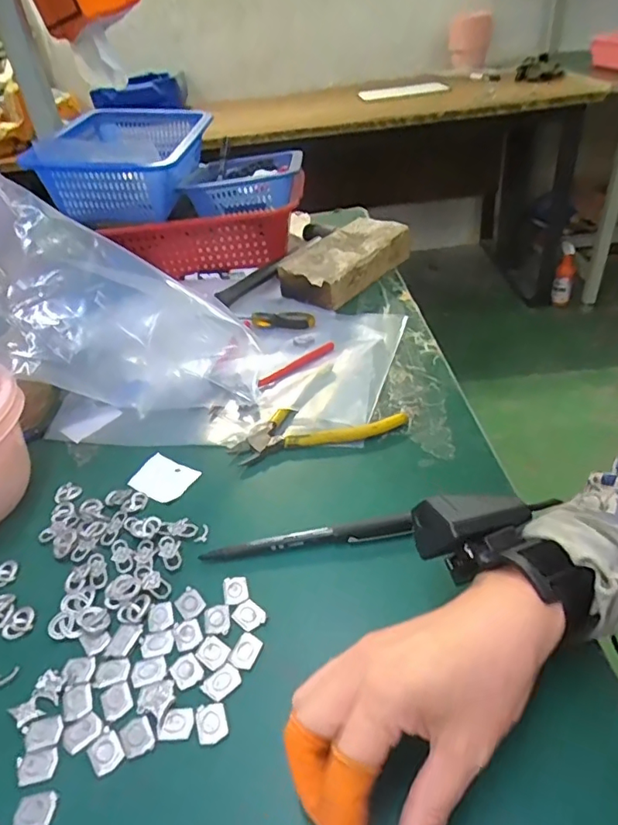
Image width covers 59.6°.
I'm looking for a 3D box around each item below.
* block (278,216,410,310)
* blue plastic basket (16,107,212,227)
[{"bbox_3d":[0.049,-0.204,0.712,0.096,0.039,0.187,21,45,33],"label":"block"},{"bbox_3d":[-0.246,-0.350,0.750,0.171,0.094,0.247,-4,37,5],"label":"blue plastic basket"}]

